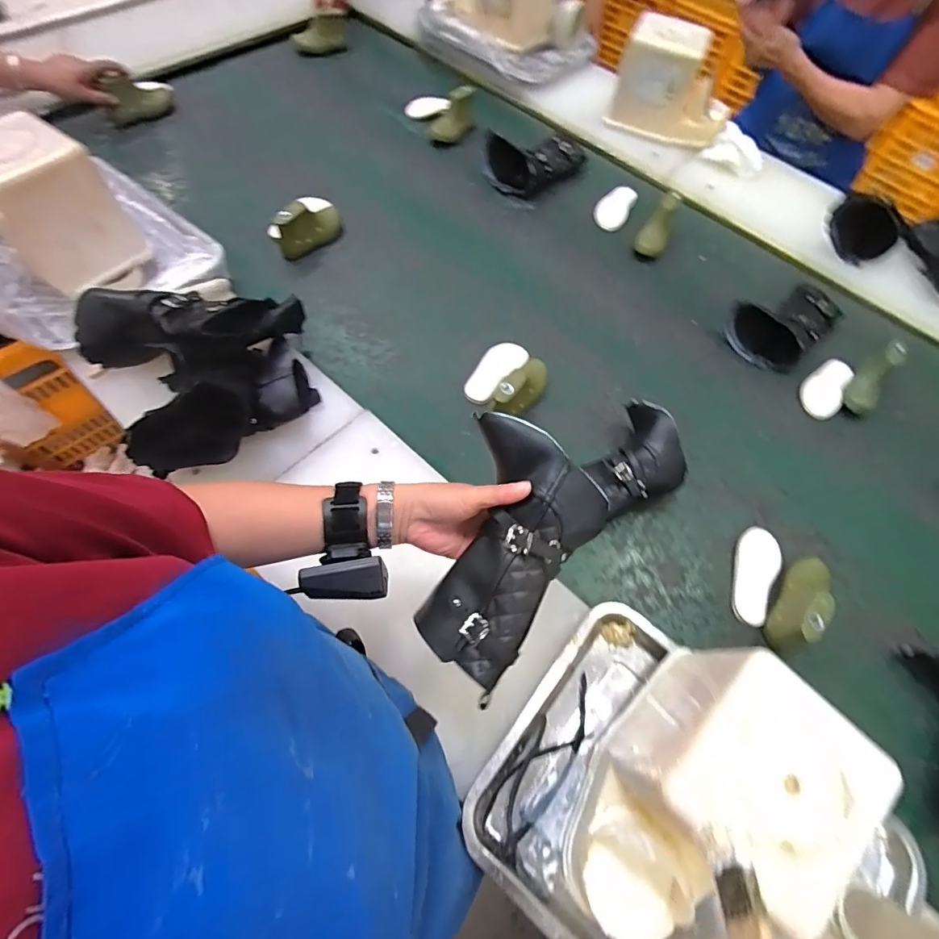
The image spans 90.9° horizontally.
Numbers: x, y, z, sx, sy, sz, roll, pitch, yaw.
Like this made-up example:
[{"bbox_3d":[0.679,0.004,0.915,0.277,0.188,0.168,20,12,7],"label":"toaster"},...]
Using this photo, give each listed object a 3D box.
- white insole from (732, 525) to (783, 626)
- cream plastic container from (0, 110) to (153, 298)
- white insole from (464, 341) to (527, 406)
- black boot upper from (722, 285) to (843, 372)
[{"bbox_3d":[0.387,0.142,0.628,0.054,0.004,0.139,22,63,18],"label":"white insole"},{"bbox_3d":[-0.565,-0.349,0.640,0.151,0.176,0.103,-29,70,-17],"label":"cream plastic container"},{"bbox_3d":[0.042,-0.156,0.730,0.061,0.012,0.140,28,62,11],"label":"white insole"},{"bbox_3d":[0.555,-0.267,0.801,0.189,0.085,0.128,-39,72,-20],"label":"black boot upper"}]

